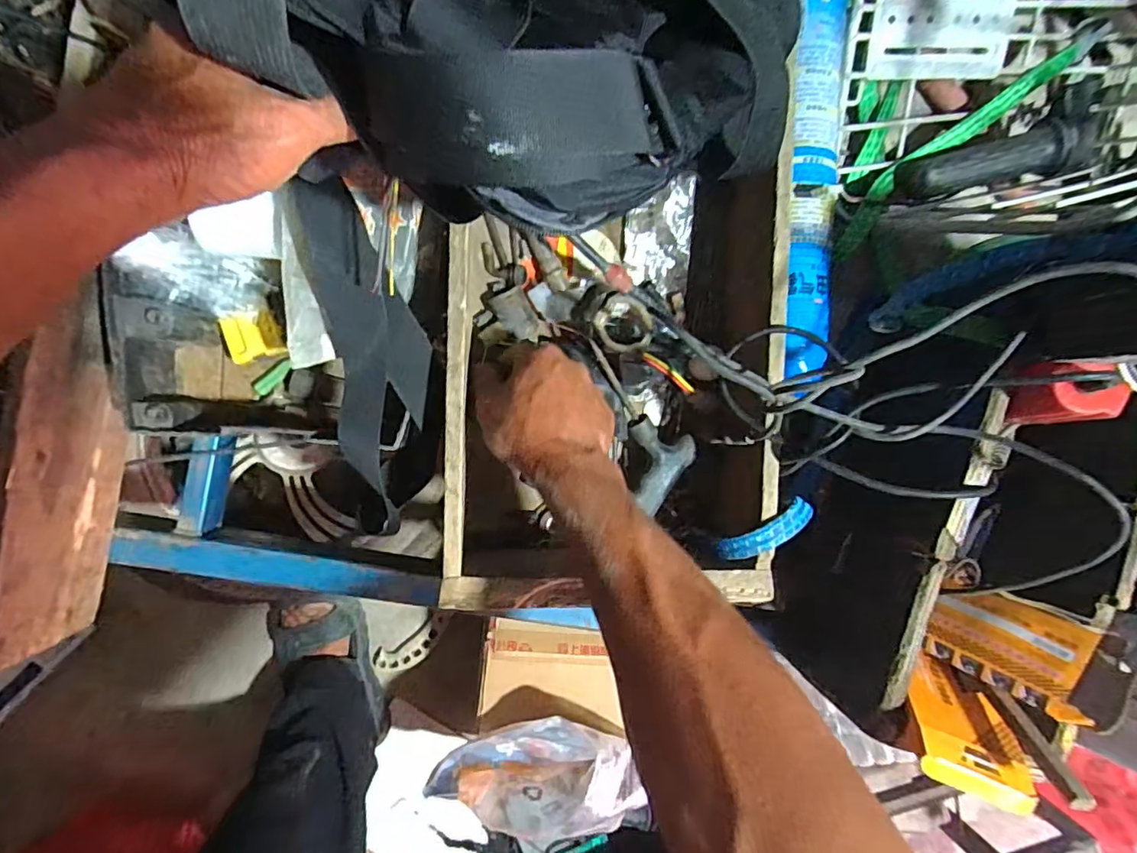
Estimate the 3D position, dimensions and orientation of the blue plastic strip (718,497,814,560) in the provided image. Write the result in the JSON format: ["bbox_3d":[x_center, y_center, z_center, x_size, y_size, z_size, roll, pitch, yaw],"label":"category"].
[{"bbox_3d":[0.149,0.075,0.411,0.077,0.029,0.017,-27,96,-7],"label":"blue plastic strip"}]

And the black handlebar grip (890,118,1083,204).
[{"bbox_3d":[0.359,-0.226,0.486,0.146,0.038,0.042,-12,94,6],"label":"black handlebar grip"}]

